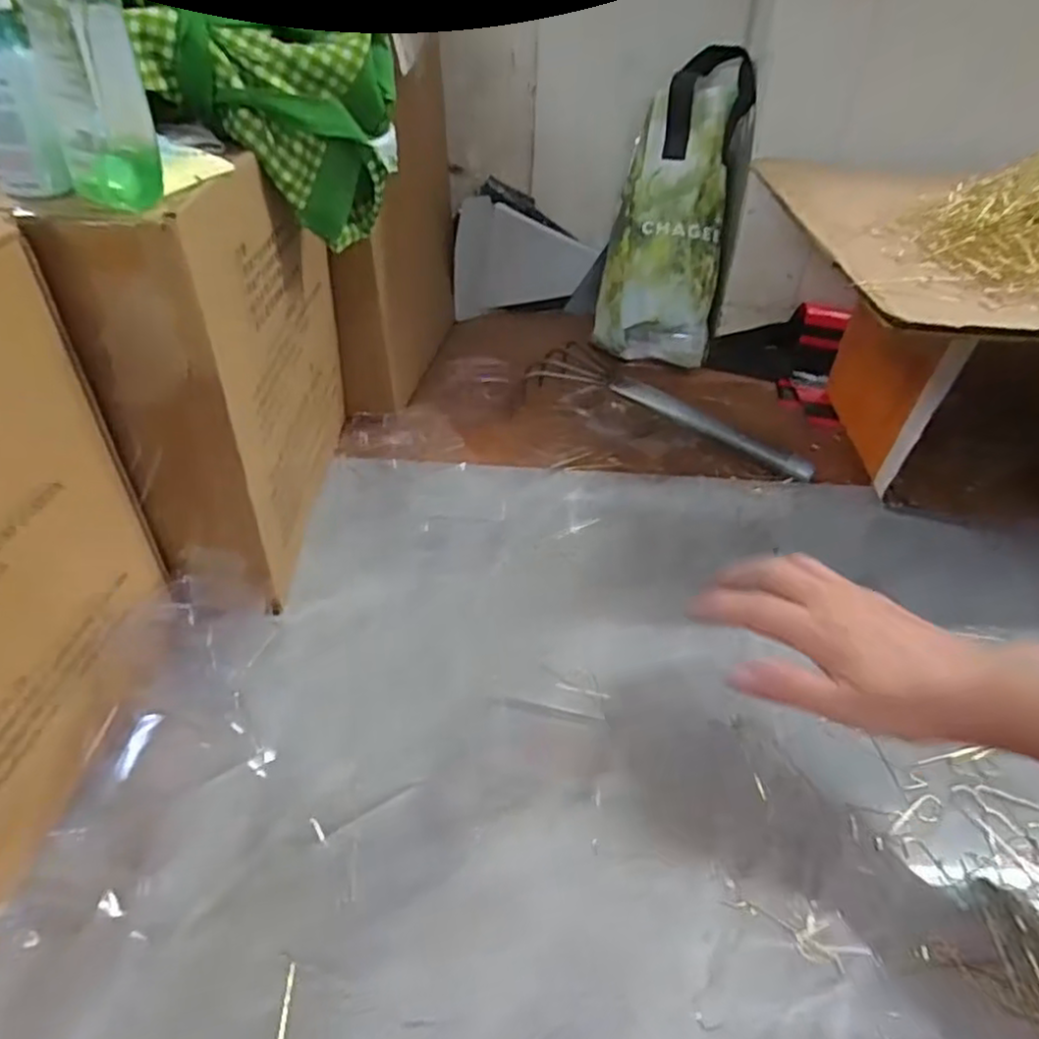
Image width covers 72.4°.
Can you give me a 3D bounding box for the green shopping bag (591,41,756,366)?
[{"bbox_3d":[0.176,-0.348,0.794,0.135,0.332,0.101,16,12,16],"label":"green shopping bag"}]

